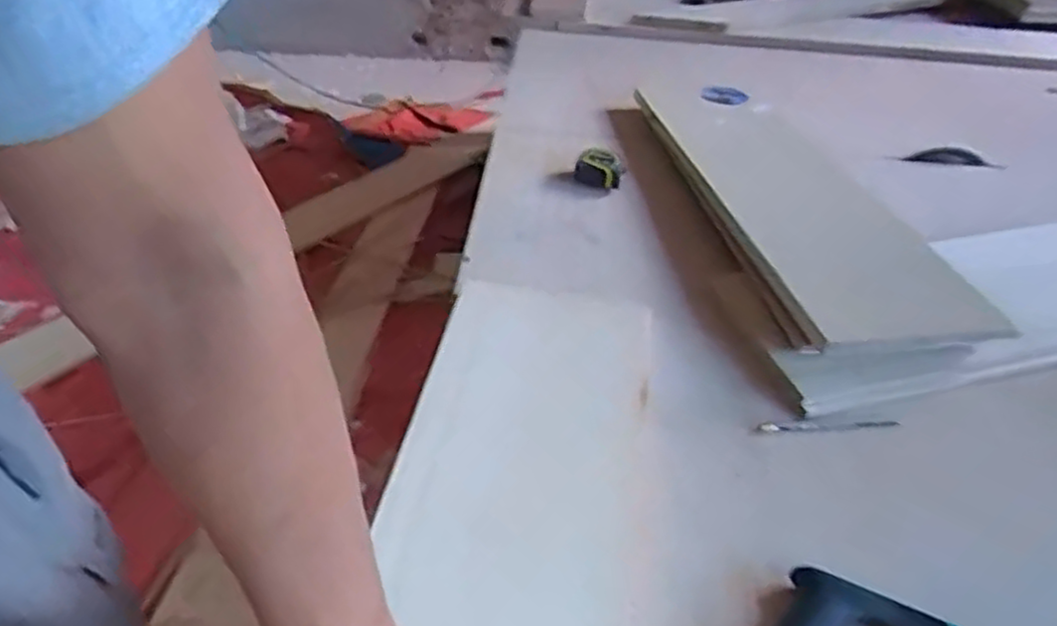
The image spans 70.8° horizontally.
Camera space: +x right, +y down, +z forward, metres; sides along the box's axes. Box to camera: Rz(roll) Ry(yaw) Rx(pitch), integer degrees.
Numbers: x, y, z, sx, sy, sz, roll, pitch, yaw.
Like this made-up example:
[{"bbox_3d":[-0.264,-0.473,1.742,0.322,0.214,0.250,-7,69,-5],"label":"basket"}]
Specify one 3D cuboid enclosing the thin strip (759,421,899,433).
[{"bbox_3d":[0.259,0.098,0.639,0.119,0.006,0.012,0,40,-5],"label":"thin strip"}]

